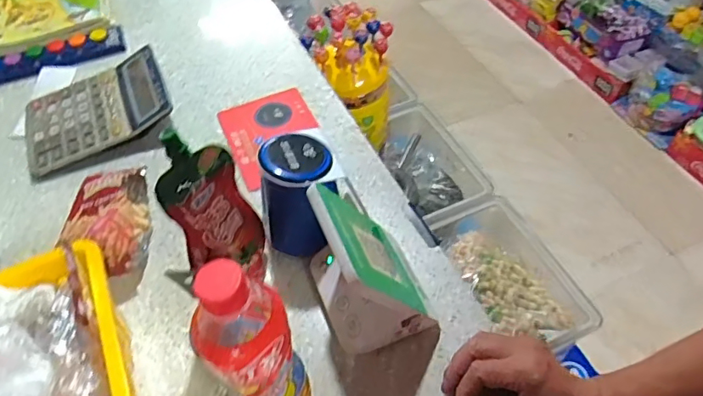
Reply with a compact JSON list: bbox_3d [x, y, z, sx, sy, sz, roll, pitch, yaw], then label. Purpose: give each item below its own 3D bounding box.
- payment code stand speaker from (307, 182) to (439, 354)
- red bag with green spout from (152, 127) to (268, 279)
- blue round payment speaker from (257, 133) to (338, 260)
[{"bbox_3d":[0.016,0.060,0.480,0.097,0.145,0.114,-17,52,-10],"label":"payment code stand speaker"},{"bbox_3d":[-0.124,0.020,0.483,0.073,0.200,0.032,-25,54,-15],"label":"red bag with green spout"},{"bbox_3d":[-0.053,-0.003,0.548,0.076,0.122,0.080,-2,51,2],"label":"blue round payment speaker"}]

